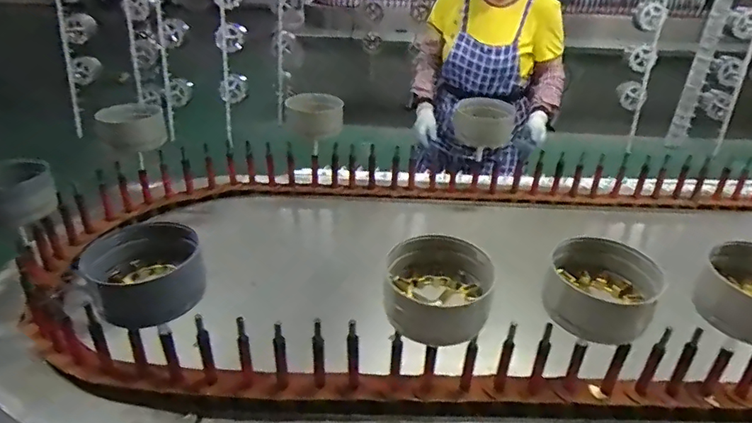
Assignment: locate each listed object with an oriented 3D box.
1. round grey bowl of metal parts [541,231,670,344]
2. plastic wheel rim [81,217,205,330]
[{"bbox_3d":[0.290,0.100,0.668,0.128,0.086,0.100,16,32,19],"label":"round grey bowl of metal parts"},{"bbox_3d":[-0.290,0.072,0.652,0.121,0.070,0.154,-16,36,-32],"label":"plastic wheel rim"}]

